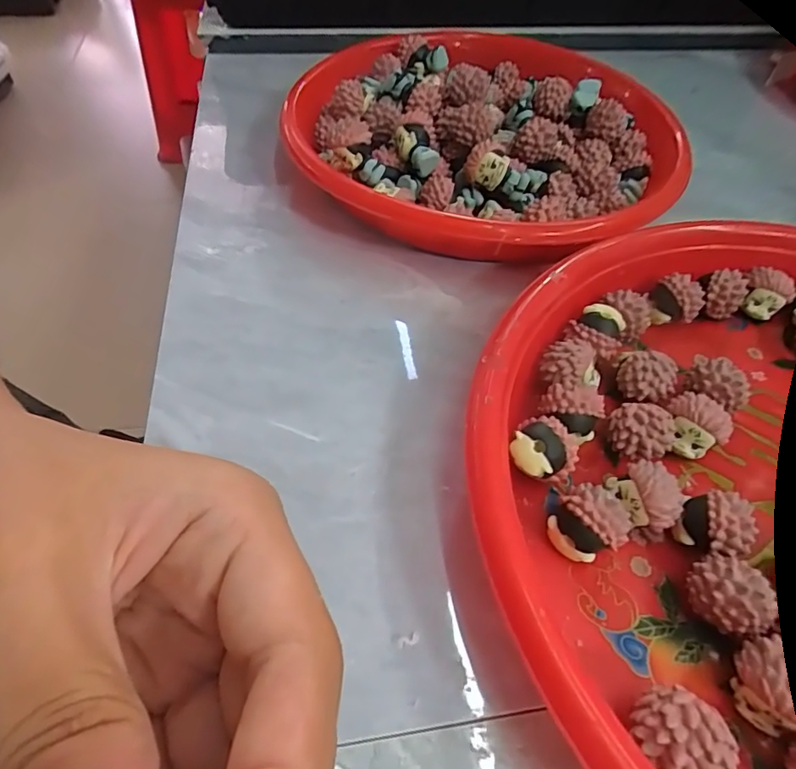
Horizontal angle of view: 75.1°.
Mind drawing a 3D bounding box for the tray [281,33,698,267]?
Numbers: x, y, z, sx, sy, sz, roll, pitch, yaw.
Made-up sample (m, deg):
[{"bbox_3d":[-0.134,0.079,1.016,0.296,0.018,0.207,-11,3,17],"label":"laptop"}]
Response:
[{"bbox_3d":[0.042,-0.132,0.263,0.194,0.034,0.197,-32,60,-25],"label":"tray"}]

